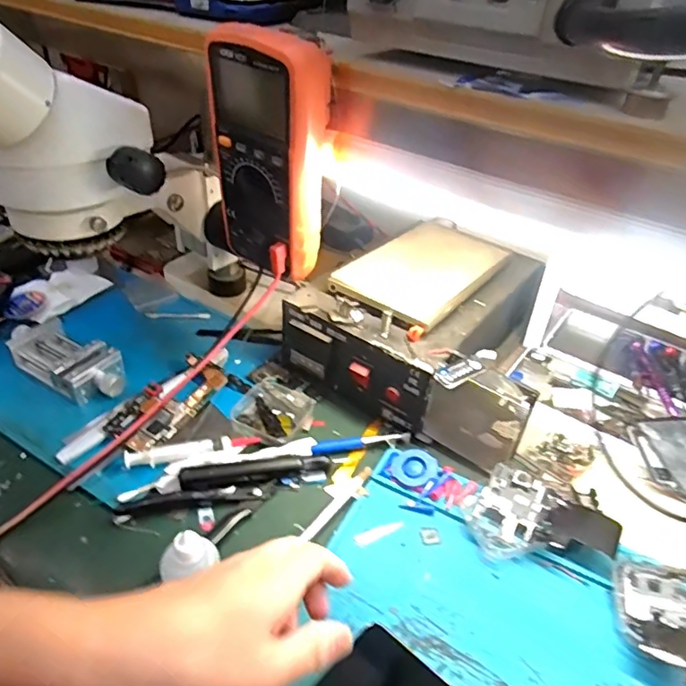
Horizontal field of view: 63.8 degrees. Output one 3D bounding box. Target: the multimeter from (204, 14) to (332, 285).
[{"bbox_3d":[-0.056,-0.141,0.428,0.089,0.173,0.049,29,43,30],"label":"multimeter"}]

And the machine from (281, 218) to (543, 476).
[{"bbox_3d":[0.101,-0.020,0.558,0.232,0.095,0.224,26,42,27],"label":"machine"}]

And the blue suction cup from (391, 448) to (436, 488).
[{"bbox_3d":[0.061,0.105,0.469,0.036,0.010,0.037,2,37,-2],"label":"blue suction cup"}]

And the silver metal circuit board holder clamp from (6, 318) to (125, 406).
[{"bbox_3d":[-0.269,0.016,0.539,0.132,0.029,0.058,22,40,23],"label":"silver metal circuit board holder clamp"}]

